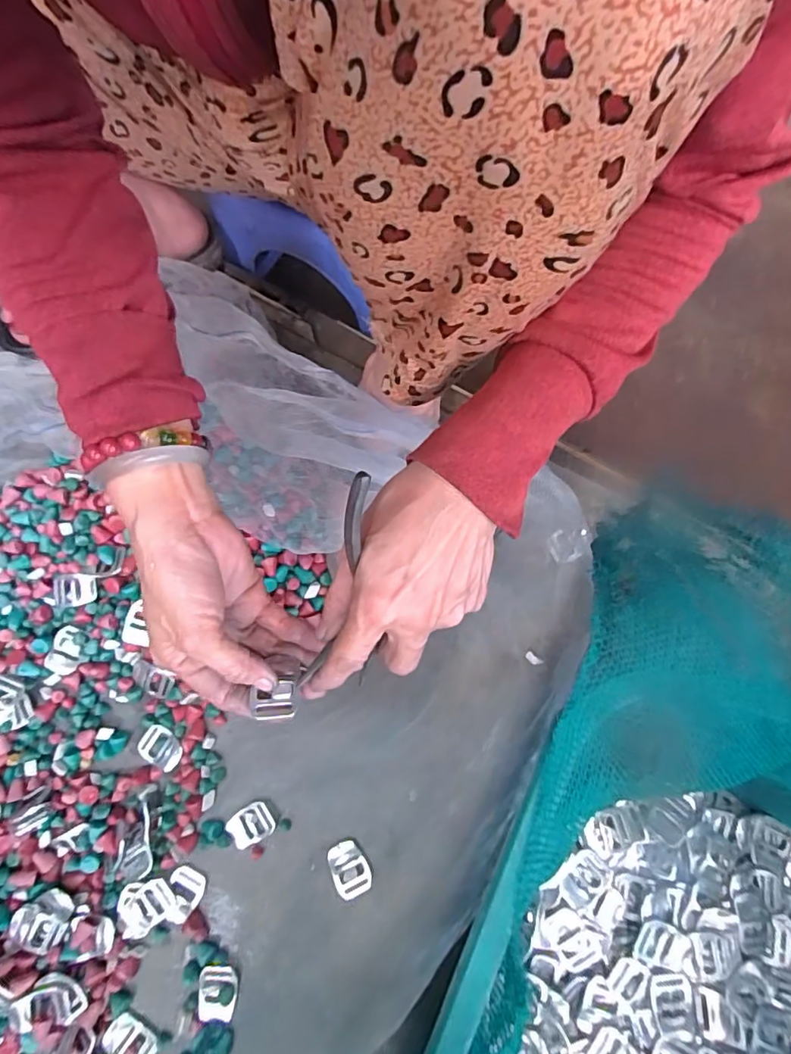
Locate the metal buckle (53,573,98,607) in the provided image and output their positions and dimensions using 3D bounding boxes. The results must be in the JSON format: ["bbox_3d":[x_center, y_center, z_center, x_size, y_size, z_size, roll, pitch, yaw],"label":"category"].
[{"bbox_3d":[-0.285,0.056,0.466,0.038,0.004,0.028,-4,76,-2],"label":"metal buckle"}]

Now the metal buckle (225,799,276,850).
[{"bbox_3d":[-0.119,0.246,0.435,0.037,0.004,0.029,-30,78,-8],"label":"metal buckle"}]

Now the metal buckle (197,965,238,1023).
[{"bbox_3d":[-0.138,0.362,0.408,0.029,0.004,0.036,2,76,0],"label":"metal buckle"}]

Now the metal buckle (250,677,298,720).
[{"bbox_3d":[-0.069,0.099,0.304,0.024,0.007,0.022,-8,76,-1],"label":"metal buckle"}]

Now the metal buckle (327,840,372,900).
[{"bbox_3d":[-0.039,0.277,0.426,0.029,0.004,0.041,-31,78,-8],"label":"metal buckle"}]

